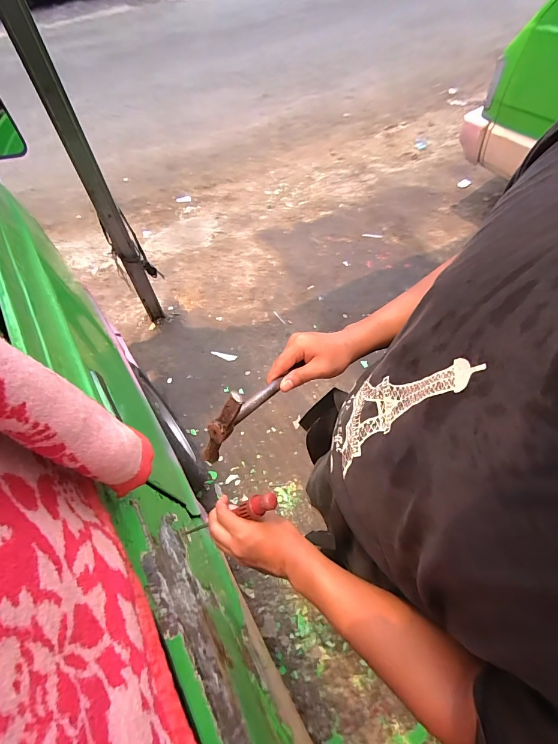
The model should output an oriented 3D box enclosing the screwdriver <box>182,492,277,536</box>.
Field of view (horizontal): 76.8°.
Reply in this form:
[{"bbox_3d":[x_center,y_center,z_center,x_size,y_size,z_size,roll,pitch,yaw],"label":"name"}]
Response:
[{"bbox_3d":[-0.080,0.204,0.490,0.021,0.219,0.022,26,46,-31],"label":"screwdriver"}]

